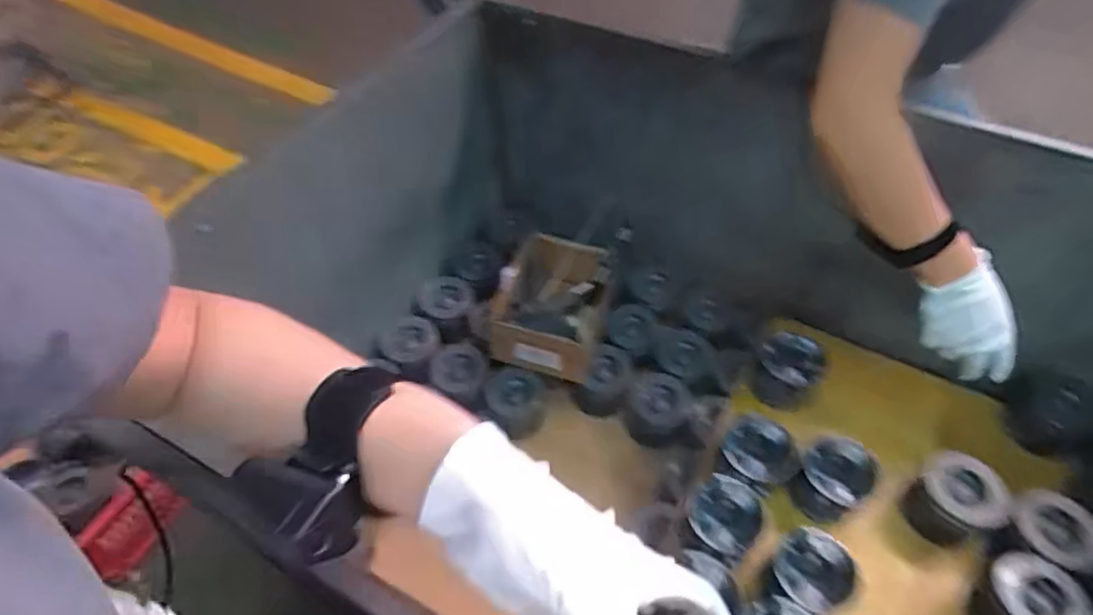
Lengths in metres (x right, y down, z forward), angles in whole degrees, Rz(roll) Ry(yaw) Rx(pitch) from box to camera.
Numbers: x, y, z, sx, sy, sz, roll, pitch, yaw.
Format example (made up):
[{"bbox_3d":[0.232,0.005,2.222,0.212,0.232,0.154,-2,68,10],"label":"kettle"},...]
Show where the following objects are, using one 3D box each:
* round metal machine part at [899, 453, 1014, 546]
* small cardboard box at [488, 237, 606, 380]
[{"bbox_3d":[0.497,0.234,0.774,0.086,0.074,0.091,-1,51,1],"label":"round metal machine part"},{"bbox_3d":[0.012,0.002,0.990,0.158,0.103,0.211,8,51,8],"label":"small cardboard box"}]

